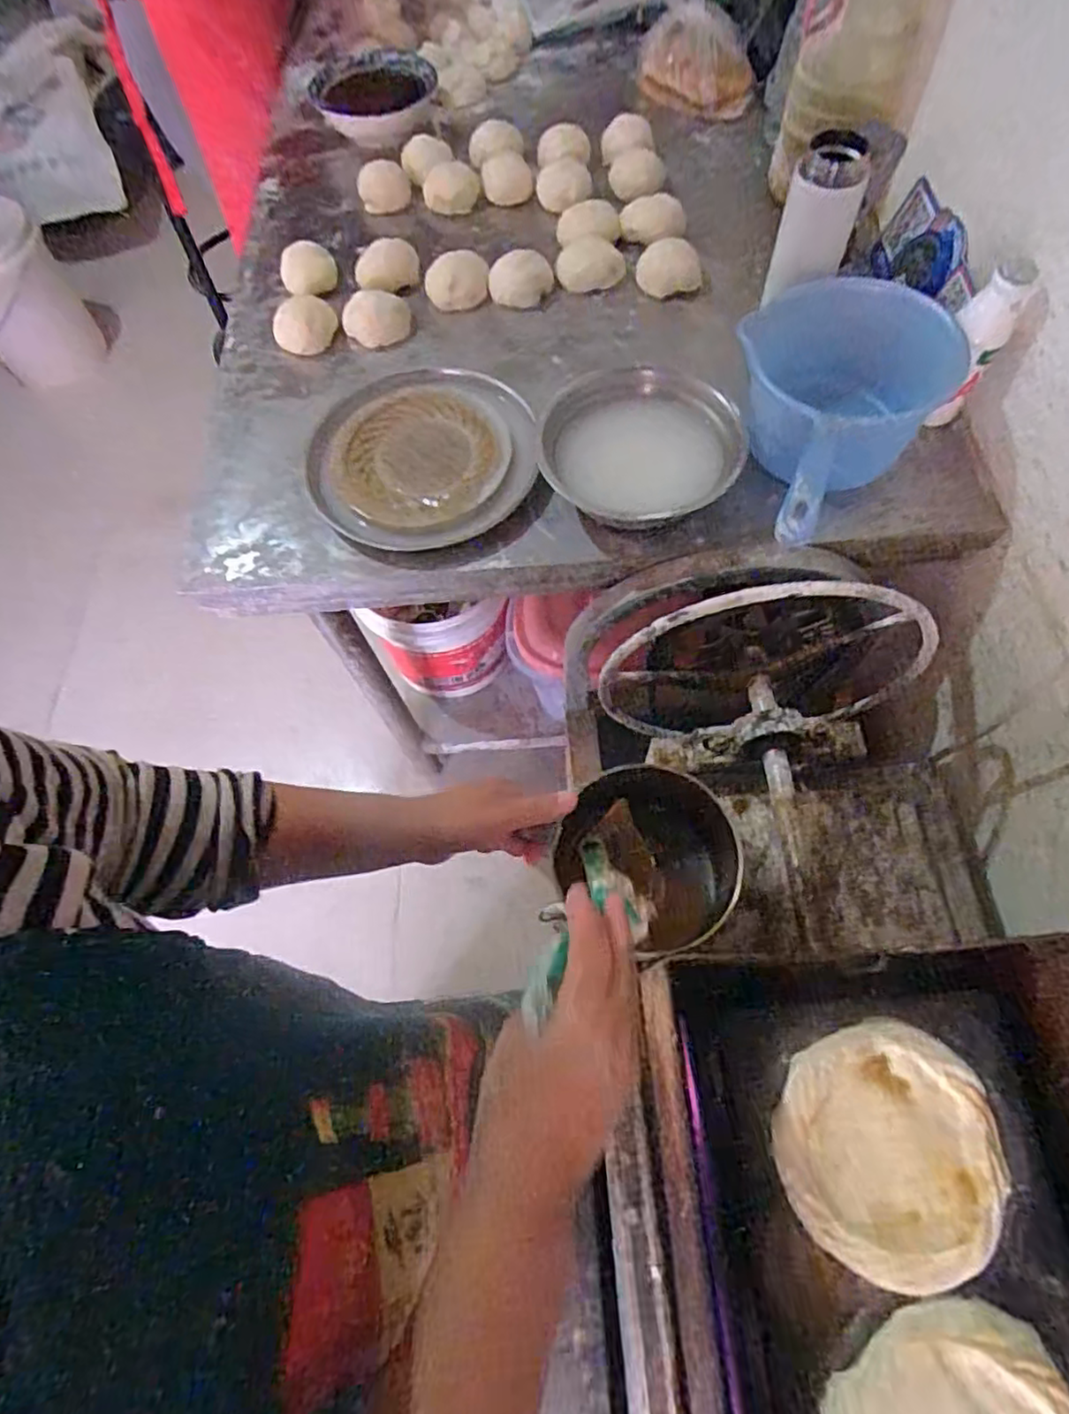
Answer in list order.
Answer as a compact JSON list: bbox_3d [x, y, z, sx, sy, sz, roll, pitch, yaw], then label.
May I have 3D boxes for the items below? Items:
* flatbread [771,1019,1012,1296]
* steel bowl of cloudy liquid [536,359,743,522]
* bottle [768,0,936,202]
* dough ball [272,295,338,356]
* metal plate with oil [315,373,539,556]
[{"bbox_3d":[0.226,0.279,0.426,0.131,0.013,0.140,-1,66,3],"label":"flatbread"},{"bbox_3d":[0.106,-0.266,0.669,0.199,0.059,0.189,13,67,9],"label":"steel bowl of cloudy liquid"},{"bbox_3d":[0.386,-0.808,0.768,0.142,0.318,0.148,4,66,5],"label":"bottle"},{"bbox_3d":[-0.268,-0.444,0.780,0.073,0.030,0.081,-21,66,-6],"label":"dough ball"},{"bbox_3d":[-0.116,-0.262,0.695,0.228,0.026,0.228,-1,66,3],"label":"metal plate with oil"}]

